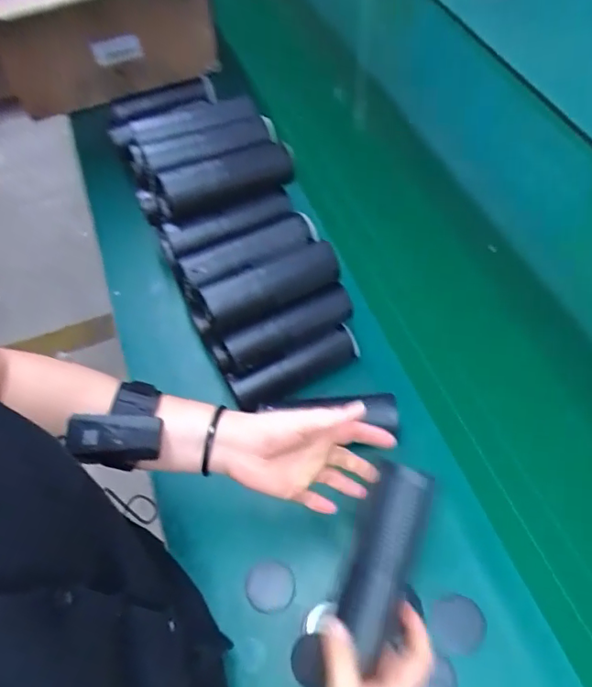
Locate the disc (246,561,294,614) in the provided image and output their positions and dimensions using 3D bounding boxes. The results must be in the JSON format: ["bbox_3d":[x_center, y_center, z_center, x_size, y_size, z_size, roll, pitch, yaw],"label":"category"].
[{"bbox_3d":[-0.027,0.256,0.571,0.050,0.007,0.049,-2,57,2],"label":"disc"}]

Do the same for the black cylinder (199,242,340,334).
[{"bbox_3d":[-0.029,-0.070,0.638,0.168,0.054,0.047,-23,59,-11],"label":"black cylinder"}]

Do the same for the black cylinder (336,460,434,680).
[{"bbox_3d":[0.071,0.181,0.447,0.051,0.039,0.161,13,90,6],"label":"black cylinder"}]

